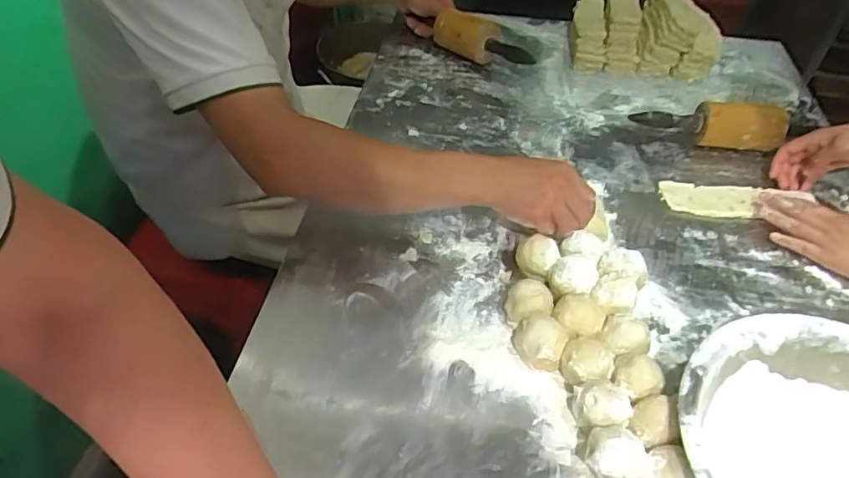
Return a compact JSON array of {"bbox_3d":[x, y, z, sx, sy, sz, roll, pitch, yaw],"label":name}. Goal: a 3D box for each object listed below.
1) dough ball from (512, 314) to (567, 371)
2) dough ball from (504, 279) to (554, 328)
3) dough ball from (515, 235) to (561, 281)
[{"bbox_3d":[0.121,0.111,0.578,0.053,0.047,0.050,17,49,13],"label":"dough ball"},{"bbox_3d":[0.115,0.075,0.606,0.052,0.054,0.050,17,49,13],"label":"dough ball"},{"bbox_3d":[0.135,0.026,0.664,0.048,0.054,0.047,1,47,-1],"label":"dough ball"}]

